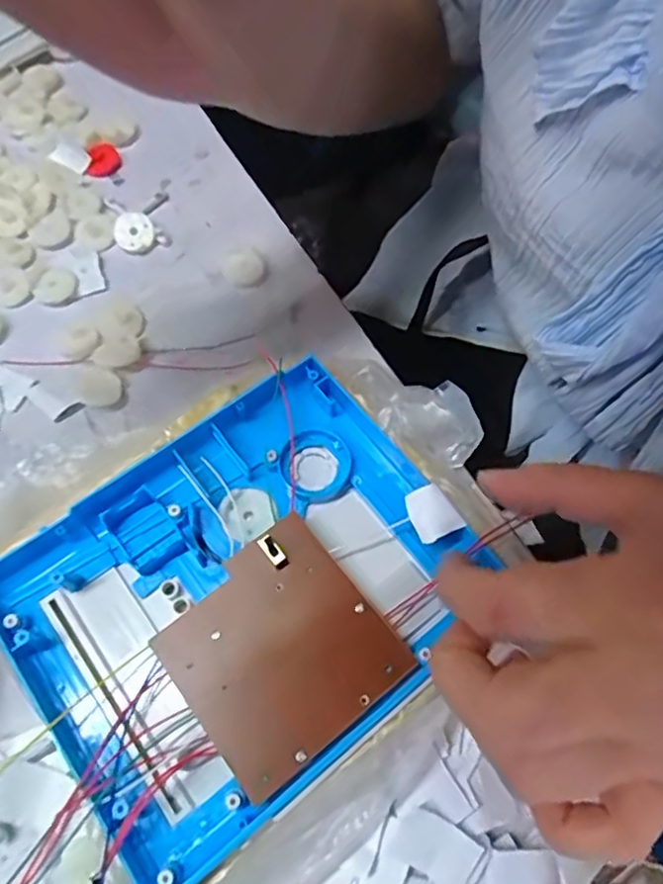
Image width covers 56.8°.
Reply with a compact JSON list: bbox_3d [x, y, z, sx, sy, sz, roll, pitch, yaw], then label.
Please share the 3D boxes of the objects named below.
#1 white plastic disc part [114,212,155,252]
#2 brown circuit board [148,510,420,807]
[{"bbox_3d":[-0.114,-0.122,0.355,0.022,0.008,0.022,43,88,-11],"label":"white plastic disc part"},{"bbox_3d":[-0.019,0.075,0.225,0.072,0.004,0.072,-37,73,-14],"label":"brown circuit board"}]

